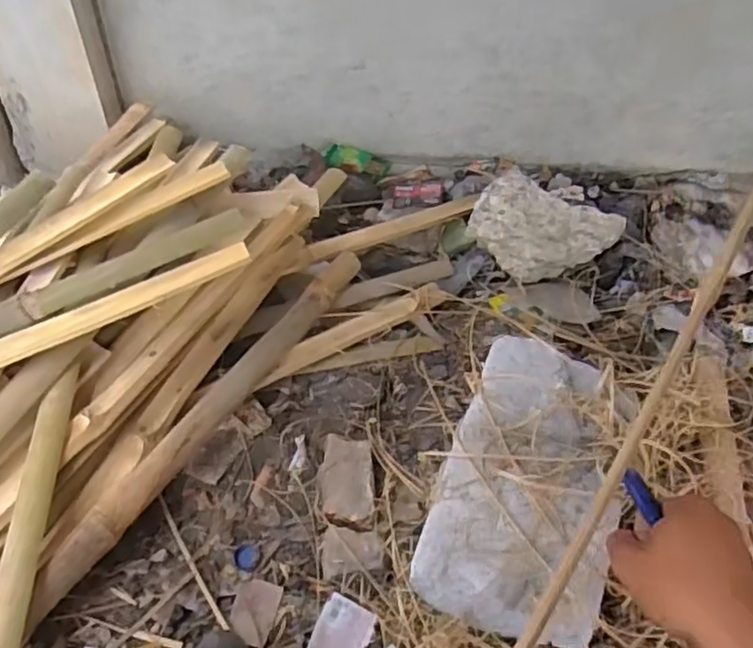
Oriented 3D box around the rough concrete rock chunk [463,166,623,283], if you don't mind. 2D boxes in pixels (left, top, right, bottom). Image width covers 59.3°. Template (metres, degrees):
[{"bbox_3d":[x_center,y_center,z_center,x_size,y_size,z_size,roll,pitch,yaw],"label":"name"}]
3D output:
[{"bbox_3d":[0.275,-0.151,1.086,0.227,0.100,0.146,20,50,16],"label":"rough concrete rock chunk"}]

